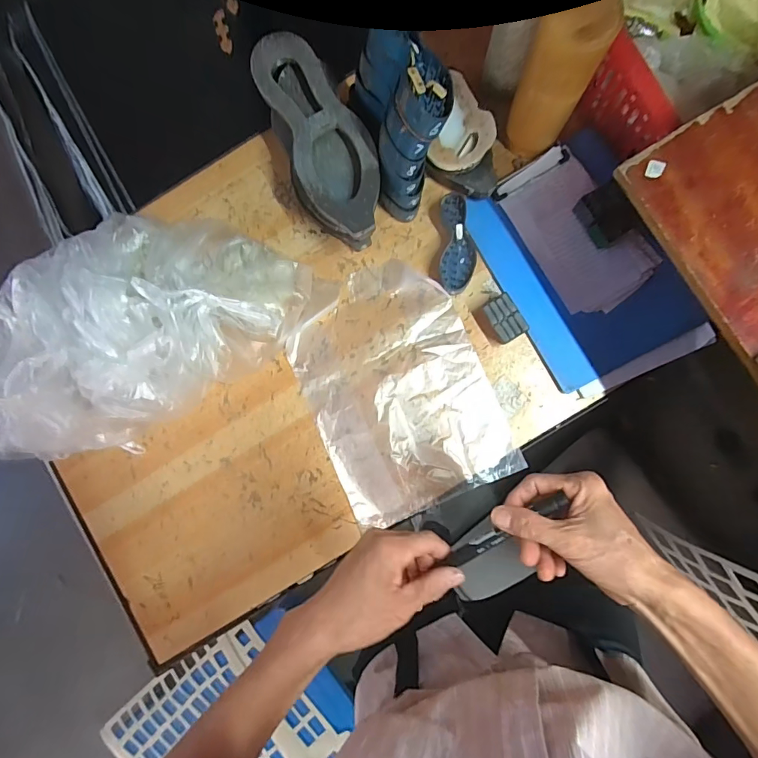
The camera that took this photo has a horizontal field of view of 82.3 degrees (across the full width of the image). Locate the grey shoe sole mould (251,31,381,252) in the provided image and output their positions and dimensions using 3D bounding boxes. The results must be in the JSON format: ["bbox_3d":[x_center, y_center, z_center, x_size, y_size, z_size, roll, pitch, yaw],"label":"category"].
[{"bbox_3d":[-0.077,-0.316,0.604,0.115,0.099,0.283,-24,85,3],"label":"grey shoe sole mould"}]

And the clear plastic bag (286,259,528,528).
[{"bbox_3d":[0.025,0.015,0.631,0.250,0.012,0.339,-24,85,3],"label":"clear plastic bag"}]

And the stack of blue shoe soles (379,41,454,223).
[{"bbox_3d":[0.040,-0.289,0.536,0.082,0.193,0.104,7,88,5],"label":"stack of blue shoe soles"}]

